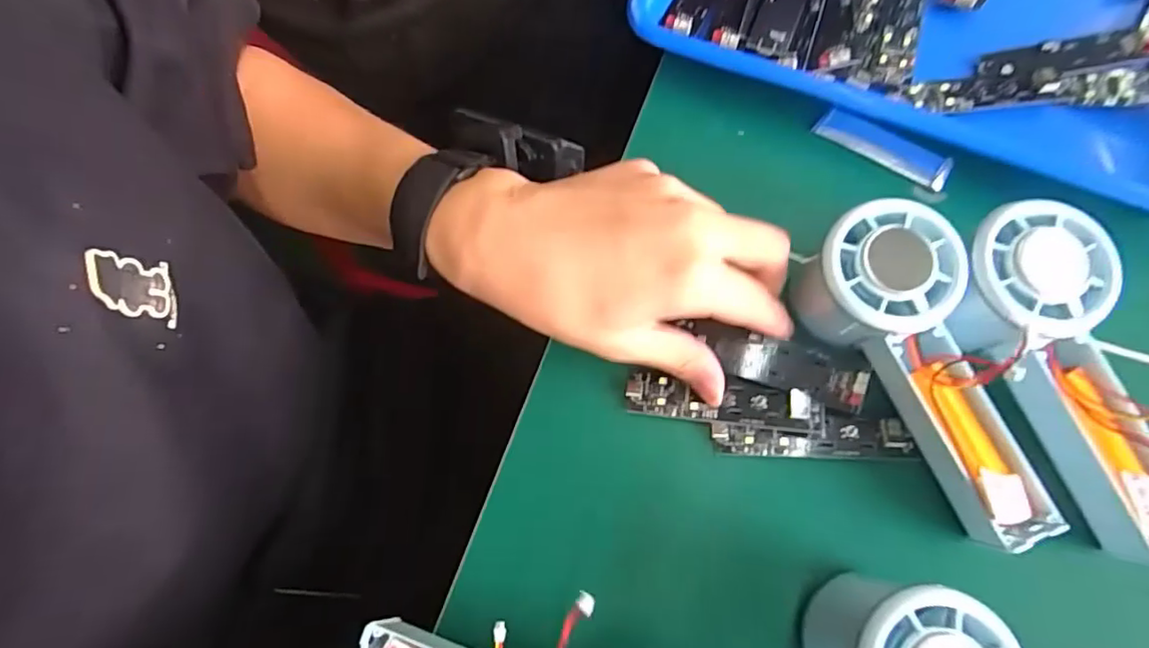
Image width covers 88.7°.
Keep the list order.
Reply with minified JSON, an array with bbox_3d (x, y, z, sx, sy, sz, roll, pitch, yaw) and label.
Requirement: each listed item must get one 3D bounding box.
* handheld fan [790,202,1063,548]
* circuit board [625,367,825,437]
[{"bbox_3d":[0.154,0.022,0.255,0.054,0.070,0.149,-25,73,-6],"label":"handheld fan"},{"bbox_3d":[0.072,0.037,0.283,0.091,0.007,0.023,7,73,4],"label":"circuit board"}]

